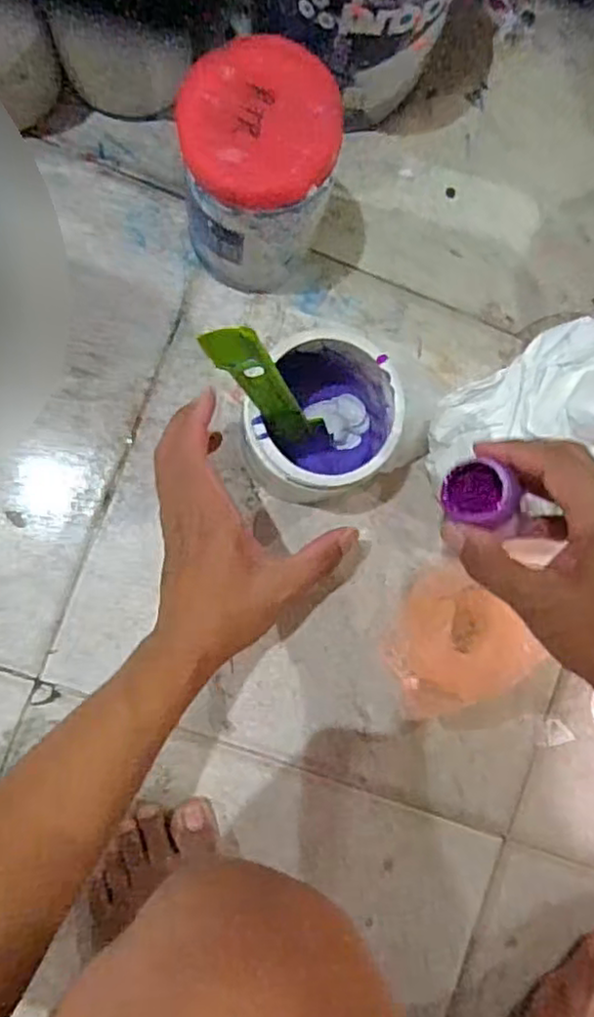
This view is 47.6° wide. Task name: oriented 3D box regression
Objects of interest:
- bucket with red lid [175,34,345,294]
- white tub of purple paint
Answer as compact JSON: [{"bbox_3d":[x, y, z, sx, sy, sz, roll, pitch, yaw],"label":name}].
[{"bbox_3d":[-0.030,-0.227,0.475,0.098,0.158,0.103,0,87,-7],"label":"bucket with red lid"},{"bbox_3d":[0.015,-0.054,0.480,0.100,0.143,0.091,0,87,-7],"label":"white tub of purple paint"}]

